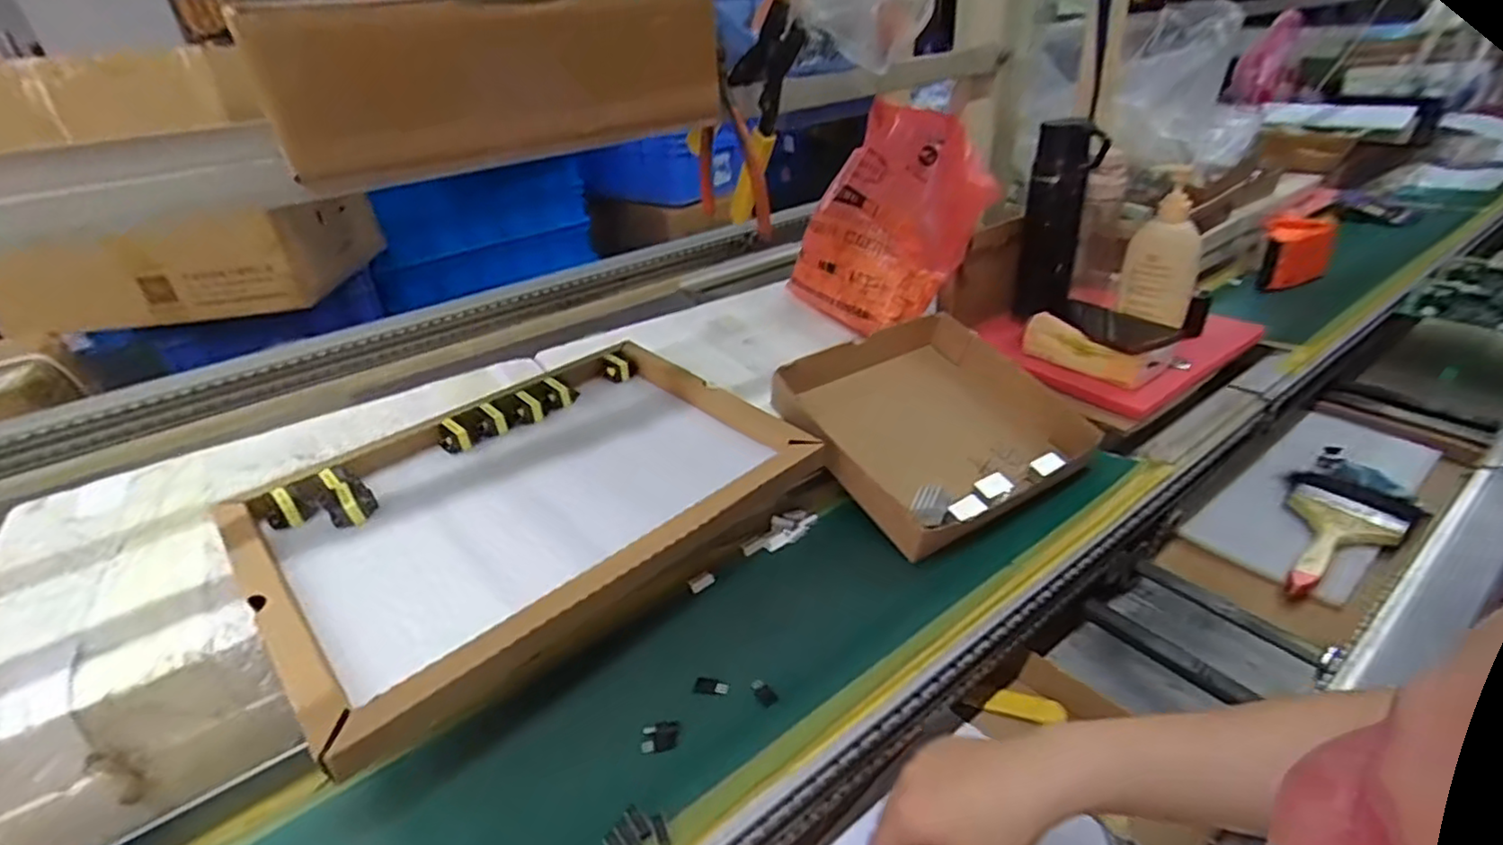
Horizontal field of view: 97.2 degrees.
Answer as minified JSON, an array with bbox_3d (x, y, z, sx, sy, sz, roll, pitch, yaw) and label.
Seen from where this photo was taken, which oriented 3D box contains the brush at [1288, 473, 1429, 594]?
[{"bbox_3d":[0.580,0.105,0.677,0.206,0.021,0.107,-22,36,-25],"label":"brush"}]

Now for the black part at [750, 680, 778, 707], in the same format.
[{"bbox_3d":[0.008,0.181,0.445,0.010,0.004,0.022,-25,36,-29],"label":"black part"}]

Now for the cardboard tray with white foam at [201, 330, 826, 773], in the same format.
[{"bbox_3d":[-0.169,0.052,0.526,0.379,0.040,0.308,-29,38,-34],"label":"cardboard tray with white foam"}]

